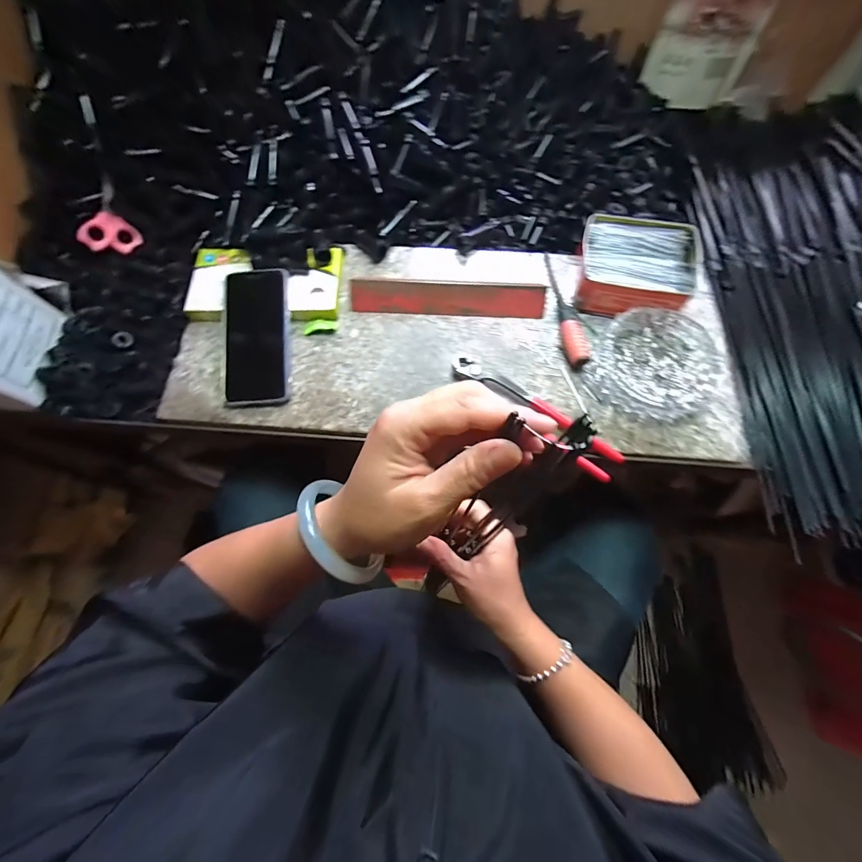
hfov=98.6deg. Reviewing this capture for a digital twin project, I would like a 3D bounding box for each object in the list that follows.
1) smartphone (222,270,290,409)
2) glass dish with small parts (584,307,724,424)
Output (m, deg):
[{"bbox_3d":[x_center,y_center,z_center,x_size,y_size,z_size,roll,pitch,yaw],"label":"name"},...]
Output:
[{"bbox_3d":[-0.193,-0.107,0.413,0.070,0.009,0.156,-2,81,1],"label":"smartphone"},{"bbox_3d":[0.246,-0.075,0.400,0.136,0.025,0.124,0,72,1],"label":"glass dish with small parts"}]

